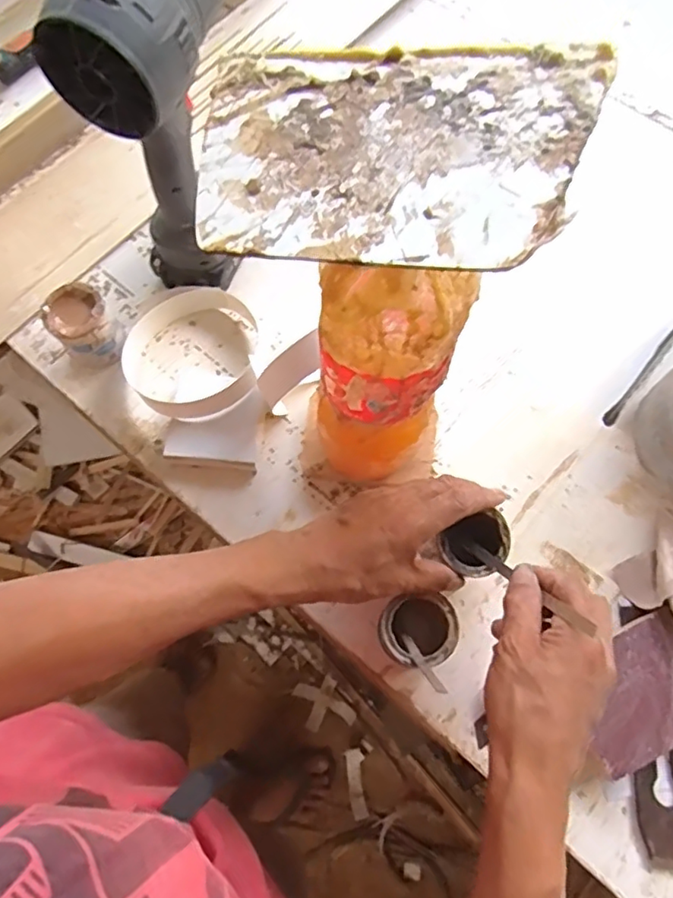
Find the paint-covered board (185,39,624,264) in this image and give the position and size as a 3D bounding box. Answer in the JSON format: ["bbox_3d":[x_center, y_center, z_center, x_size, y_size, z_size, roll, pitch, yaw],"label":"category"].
[{"bbox_3d":[0.014,-0.104,0.202,0.135,0.004,0.094,9,70,16],"label":"paint-covered board"}]

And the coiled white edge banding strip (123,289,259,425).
[{"bbox_3d":[-0.131,-0.087,0.524,0.119,0.041,0.131,-12,72,-2],"label":"coiled white edge banding strip"}]

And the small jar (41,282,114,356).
[{"bbox_3d":[-0.223,-0.109,0.524,0.049,0.058,0.050,0,71,1],"label":"small jar"}]

